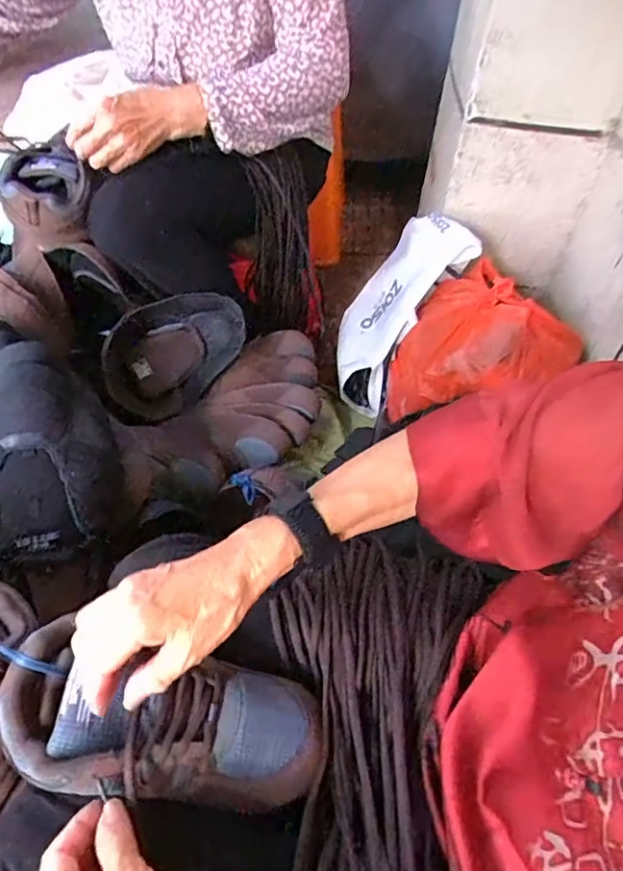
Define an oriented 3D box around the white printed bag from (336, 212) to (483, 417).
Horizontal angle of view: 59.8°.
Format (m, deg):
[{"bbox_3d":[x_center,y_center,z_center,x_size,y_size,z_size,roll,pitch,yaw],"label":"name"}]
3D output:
[{"bbox_3d":[0.141,-0.221,0.979,0.057,0.362,0.183,-3,41,-51],"label":"white printed bag"}]

